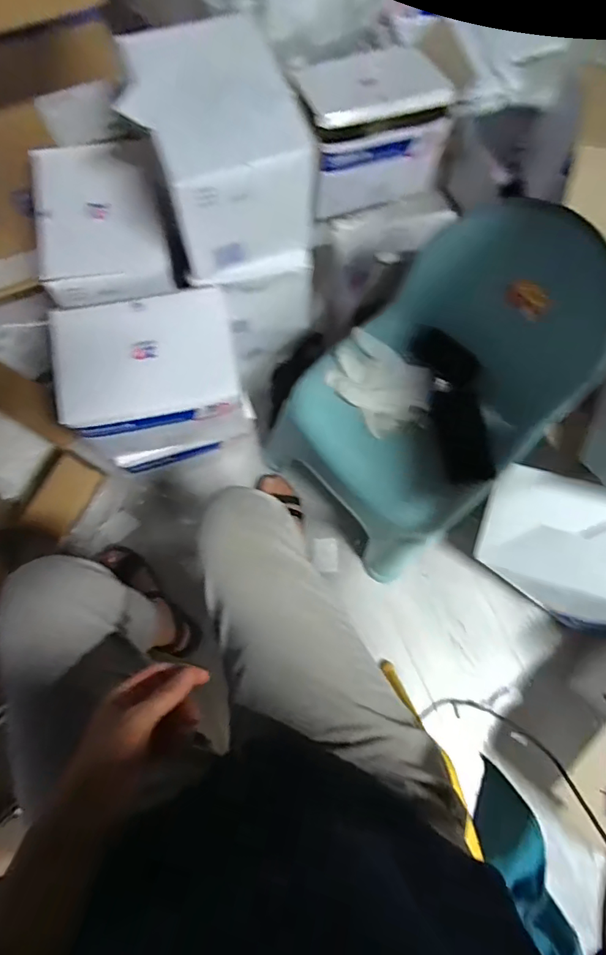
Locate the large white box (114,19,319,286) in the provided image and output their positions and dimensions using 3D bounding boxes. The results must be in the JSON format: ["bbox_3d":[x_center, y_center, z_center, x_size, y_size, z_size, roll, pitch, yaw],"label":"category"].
[{"bbox_3d":[-0.100,-0.413,0.695,0.198,0.202,0.162,-28,78,-8],"label":"large white box"}]

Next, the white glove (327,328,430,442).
[{"bbox_3d":[0.121,-0.159,0.788,0.137,0.017,0.165,-41,80,-11],"label":"white glove"}]

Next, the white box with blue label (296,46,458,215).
[{"bbox_3d":[0.135,-0.687,0.970,0.269,0.186,0.164,-10,76,-4],"label":"white box with blue label"}]

